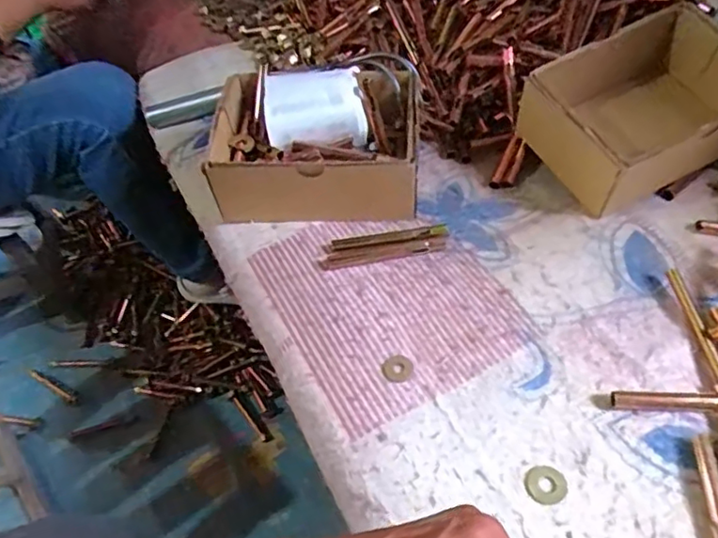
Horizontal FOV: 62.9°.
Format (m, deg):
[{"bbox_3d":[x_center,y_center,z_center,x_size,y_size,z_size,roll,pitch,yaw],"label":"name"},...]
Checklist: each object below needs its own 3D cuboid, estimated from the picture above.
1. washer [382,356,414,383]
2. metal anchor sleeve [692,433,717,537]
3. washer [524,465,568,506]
[{"bbox_3d":[0.029,0.074,0.435,0.022,0.004,0.021,0,59,0],"label":"washer"},{"bbox_3d":[0.219,0.141,0.361,0.014,0.012,0.087,5,48,9],"label":"metal anchor sleeve"},{"bbox_3d":[0.120,0.138,0.378,0.025,0.004,0.025,-2,48,2],"label":"washer"}]

